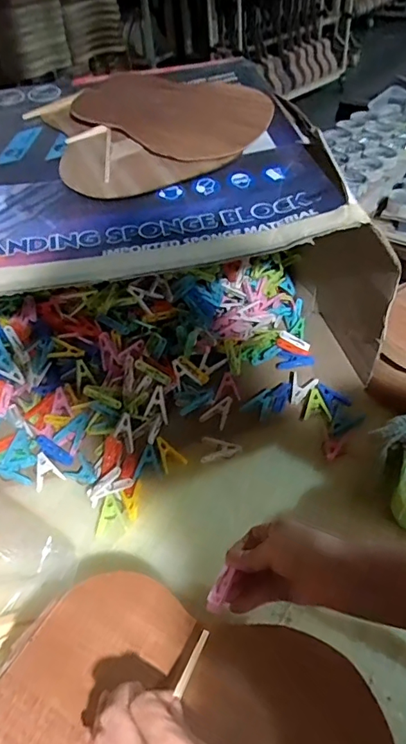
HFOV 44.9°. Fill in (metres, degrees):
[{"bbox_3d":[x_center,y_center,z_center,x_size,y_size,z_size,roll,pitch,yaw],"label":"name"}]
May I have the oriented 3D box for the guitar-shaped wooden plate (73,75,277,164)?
[{"bbox_3d":[-0.042,-0.338,0.634,0.245,0.012,0.197,19,54,12],"label":"guitar-shaped wooden plate"}]

